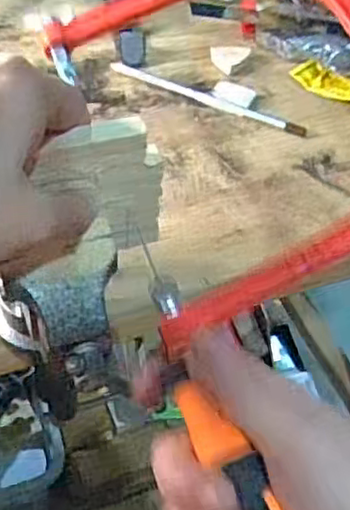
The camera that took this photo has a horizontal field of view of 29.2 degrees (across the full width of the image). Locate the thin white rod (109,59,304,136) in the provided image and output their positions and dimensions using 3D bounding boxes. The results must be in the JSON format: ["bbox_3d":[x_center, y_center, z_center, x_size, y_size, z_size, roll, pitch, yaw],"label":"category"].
[{"bbox_3d":[0.024,-0.123,0.528,0.165,0.005,0.012,23,50,15],"label":"thin white rod"}]

